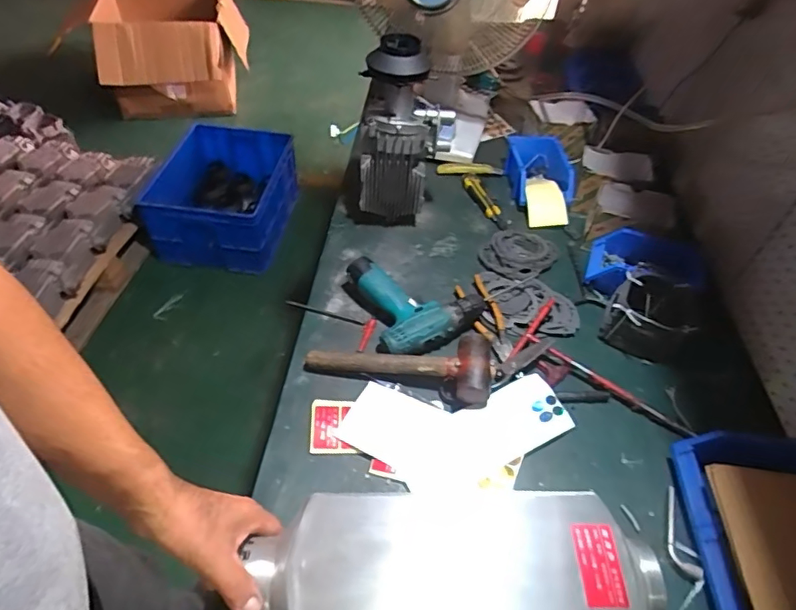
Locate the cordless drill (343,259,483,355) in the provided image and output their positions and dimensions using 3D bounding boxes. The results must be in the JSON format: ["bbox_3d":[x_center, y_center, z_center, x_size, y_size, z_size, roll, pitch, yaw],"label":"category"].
[{"bbox_3d":[0.032,-0.013,0.870,0.186,0.056,0.191,-18,52,-20],"label":"cordless drill"}]

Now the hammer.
[{"bbox_3d":[0.004,0.077,0.785,0.278,0.067,0.091,14,48,8],"label":"hammer"}]

